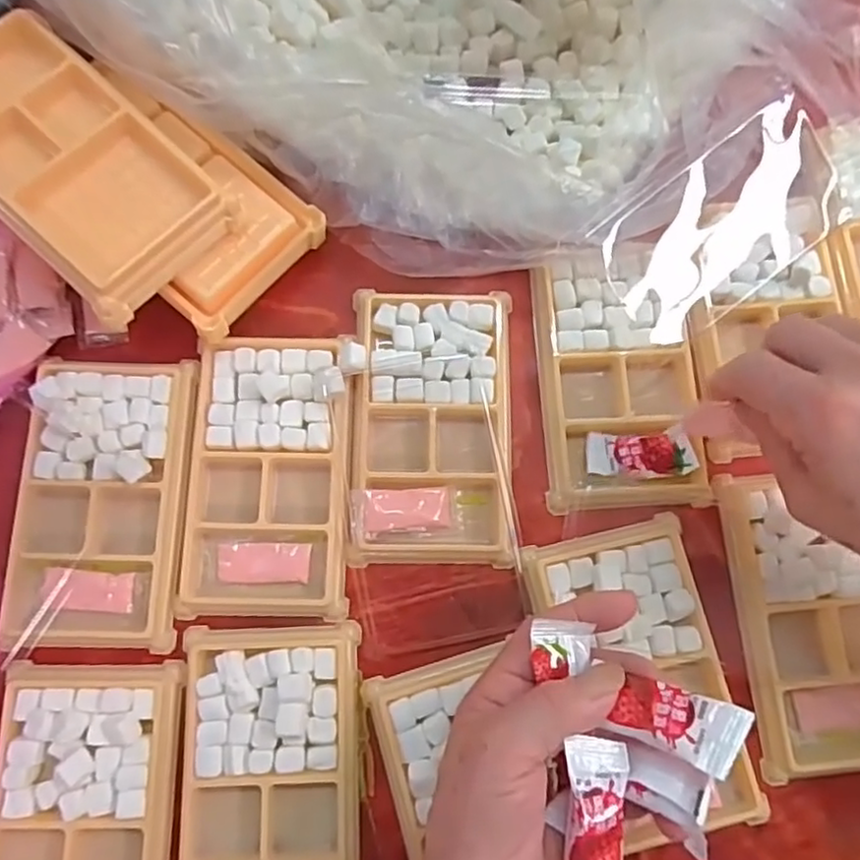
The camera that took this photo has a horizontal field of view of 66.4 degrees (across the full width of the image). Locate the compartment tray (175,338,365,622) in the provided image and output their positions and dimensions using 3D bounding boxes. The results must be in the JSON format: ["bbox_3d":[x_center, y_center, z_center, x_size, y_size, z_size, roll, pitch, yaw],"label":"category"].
[{"bbox_3d":[-0.076,0.021,0.317,0.078,0.022,0.132,3,78,0],"label":"compartment tray"}]

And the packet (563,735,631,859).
[{"bbox_3d":[0.060,0.142,0.237,0.022,0.010,0.056,5,79,0],"label":"packet"}]

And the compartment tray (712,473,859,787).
[{"bbox_3d":[0.186,0.088,0.309,0.077,0.013,0.134,-5,78,-2],"label":"compartment tray"}]

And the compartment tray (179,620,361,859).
[{"bbox_3d":[-0.071,0.158,0.285,0.077,0.012,0.136,-2,78,-1],"label":"compartment tray"}]

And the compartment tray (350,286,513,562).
[{"bbox_3d":[0.002,-0.004,0.324,0.077,0.012,0.134,1,78,-1],"label":"compartment tray"}]

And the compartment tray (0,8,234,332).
[{"bbox_3d":[-0.165,-0.121,0.298,0.136,0.020,0.077,44,77,2],"label":"compartment tray"}]

